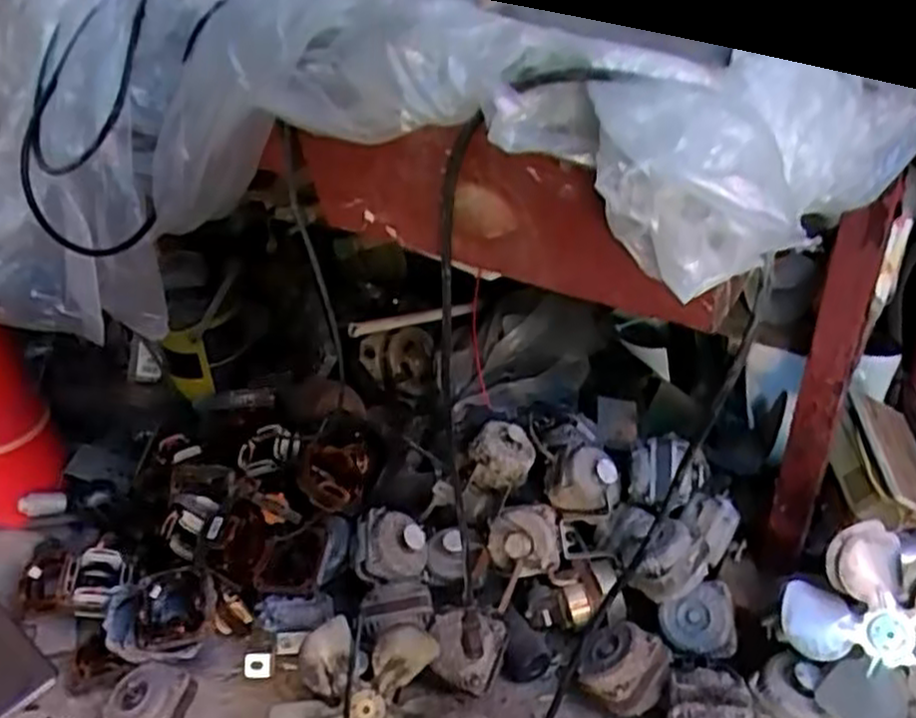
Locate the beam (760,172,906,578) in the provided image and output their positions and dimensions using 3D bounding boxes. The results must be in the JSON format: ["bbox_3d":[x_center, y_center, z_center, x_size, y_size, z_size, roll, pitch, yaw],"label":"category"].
[{"bbox_3d":[0.373,0.049,0.811,0.049,0.460,0.048,22,41,31],"label":"beam"}]

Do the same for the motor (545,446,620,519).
[{"bbox_3d":[0.156,0.155,0.992,0.090,0.067,0.077,0,34,3],"label":"motor"}]

